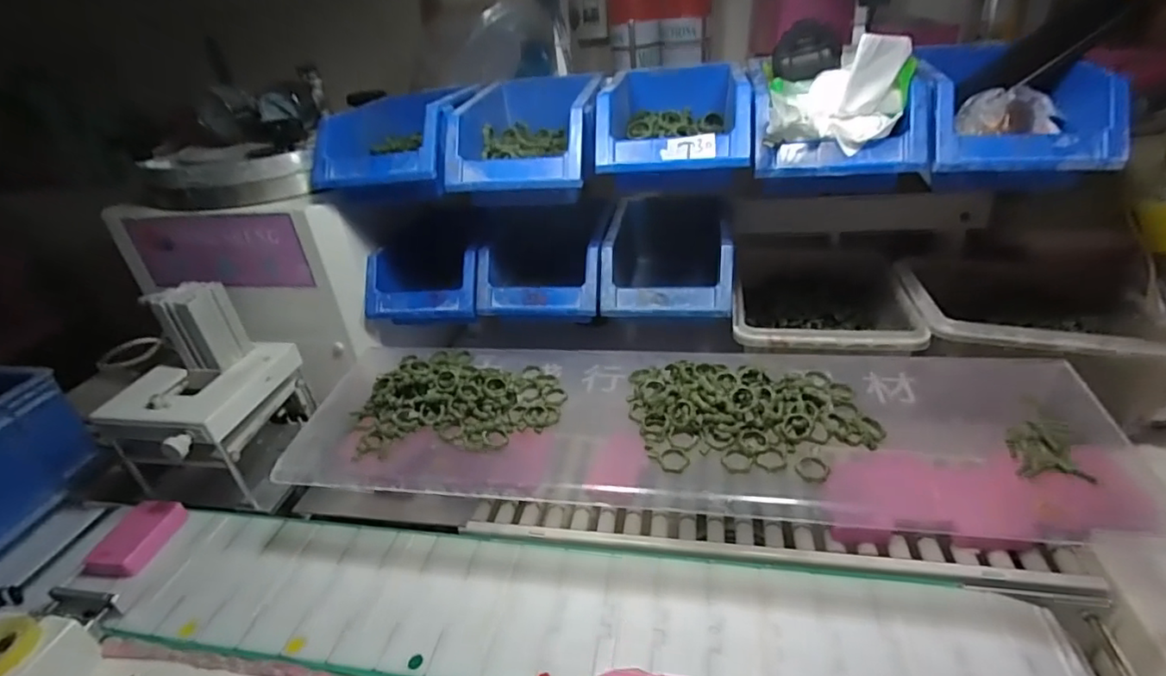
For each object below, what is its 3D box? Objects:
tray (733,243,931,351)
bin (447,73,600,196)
[{"bbox_3d":[0.238,-0.029,0.572,0.154,0.068,0.191,3,33,13],"label":"tray"},{"bbox_3d":[-0.048,-0.196,0.543,0.122,0.076,0.188,0,32,10],"label":"bin"}]

